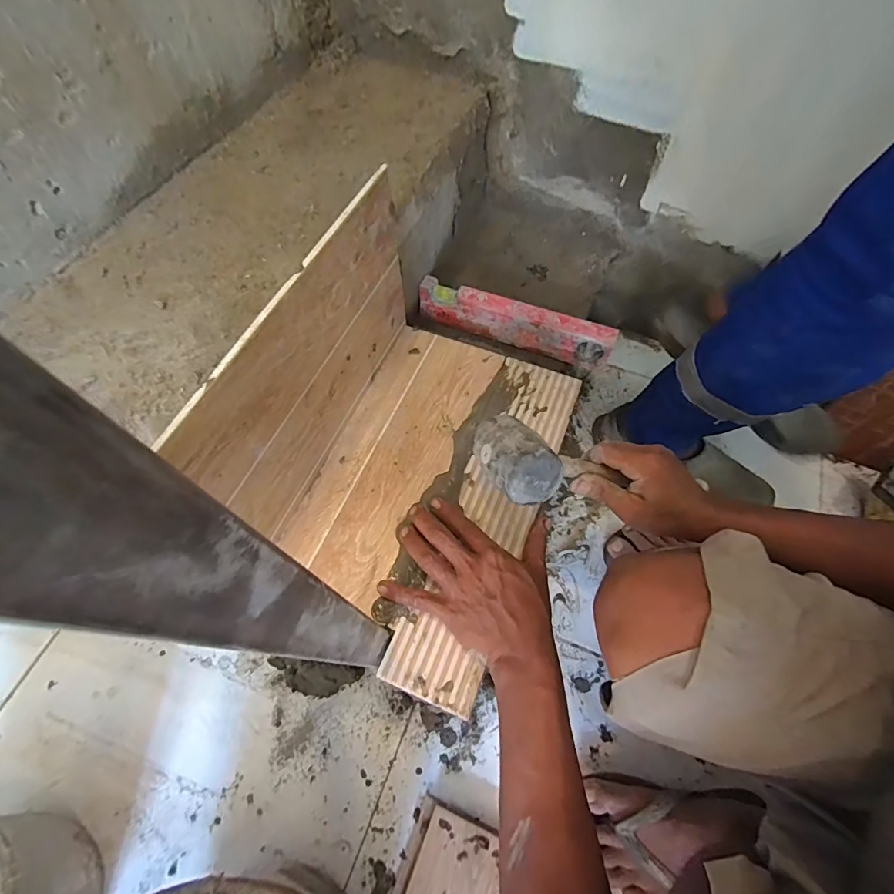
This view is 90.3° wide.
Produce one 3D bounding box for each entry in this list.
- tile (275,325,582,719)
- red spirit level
[{"bbox_3d":[-0.018,0.037,0.499,0.239,0.007,0.385,21,65,9],"label":"tile"},{"bbox_3d":[0.096,-0.180,0.637,0.279,0.059,0.031,20,65,9],"label":"red spirit level"}]

